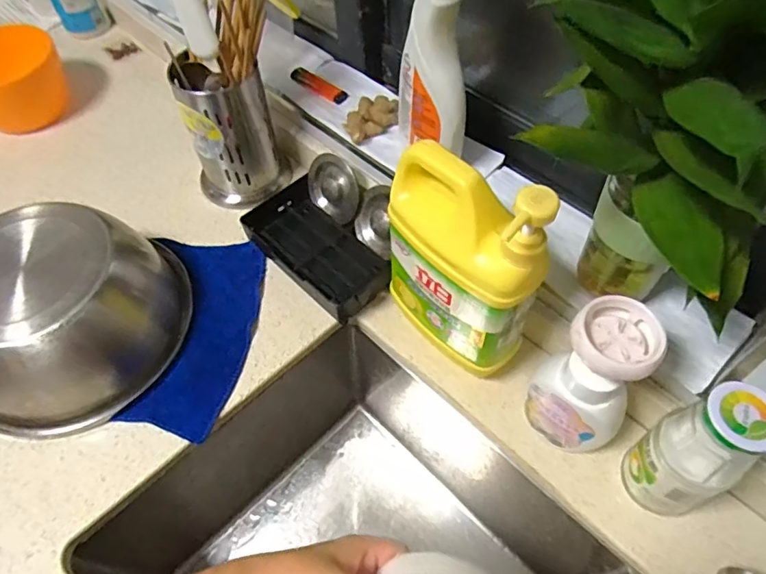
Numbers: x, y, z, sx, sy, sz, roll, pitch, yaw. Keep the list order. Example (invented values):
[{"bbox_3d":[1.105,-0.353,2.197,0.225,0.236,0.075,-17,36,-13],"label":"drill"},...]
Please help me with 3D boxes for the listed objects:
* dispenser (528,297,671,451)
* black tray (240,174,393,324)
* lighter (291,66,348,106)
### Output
[{"bbox_3d":[0.175,0.082,0.465,0.066,0.171,0.079,-33,60,-20],"label":"dispenser"},{"bbox_3d":[-0.076,-0.050,0.640,0.104,0.046,0.196,-34,61,-21],"label":"black tray"},{"bbox_3d":[-0.082,-0.262,0.707,0.087,0.009,0.026,31,61,21],"label":"lighter"}]

